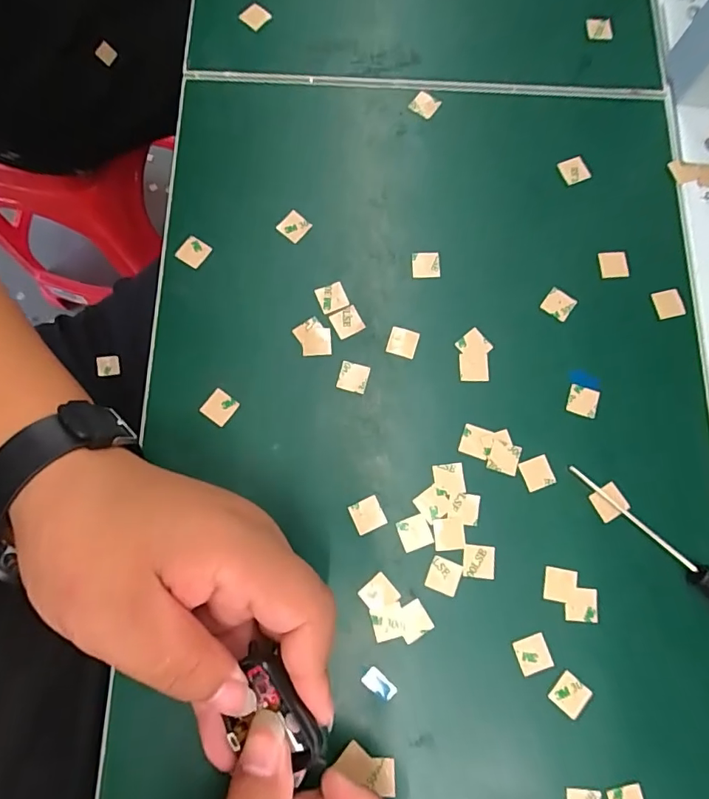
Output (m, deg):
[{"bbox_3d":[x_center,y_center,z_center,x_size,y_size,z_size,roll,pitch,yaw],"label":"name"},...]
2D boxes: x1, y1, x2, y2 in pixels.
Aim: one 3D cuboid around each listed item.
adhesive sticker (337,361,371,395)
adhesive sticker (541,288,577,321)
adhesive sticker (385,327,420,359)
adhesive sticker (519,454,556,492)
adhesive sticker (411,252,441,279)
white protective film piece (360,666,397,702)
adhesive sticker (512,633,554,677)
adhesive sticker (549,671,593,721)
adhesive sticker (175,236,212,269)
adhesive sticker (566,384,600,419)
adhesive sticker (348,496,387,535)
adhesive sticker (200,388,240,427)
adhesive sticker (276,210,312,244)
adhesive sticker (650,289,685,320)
[{"bbox_3d":[-0.001,-0.012,0.260,0.015,0.004,0.015,15,79,-2],"label":"adhesive sticker"},{"bbox_3d":[0.113,-0.053,0.271,0.016,0.004,0.015,34,79,6],"label":"adhesive sticker"},{"bbox_3d":[0.026,-0.031,0.265,0.015,0.004,0.015,15,86,-5],"label":"adhesive sticker"},{"bbox_3d":[0.094,0.038,0.251,0.015,0.004,0.015,-20,81,-5],"label":"adhesive sticker"},{"bbox_3d":[0.040,-0.075,0.275,0.016,0.004,0.015,-1,85,-2],"label":"adhesive sticker"},{"bbox_3d":[0.012,0.133,0.227,0.016,0.004,0.009,41,80,8],"label":"white protective film piece"},{"bbox_3d":[0.085,0.121,0.232,0.015,0.004,0.016,-19,77,-3],"label":"adhesive sticker"},{"bbox_3d":[0.101,0.137,0.226,0.016,0.004,0.016,40,79,8],"label":"adhesive sticker"},{"bbox_3d":[-0.090,-0.082,0.274,0.015,0.004,0.015,31,85,0],"label":"adhesive sticker"},{"bbox_3d":[0.122,0.001,0.260,0.016,0.004,0.016,18,81,2],"label":"adhesive sticker"},{"bbox_3d":[0.006,0.058,0.244,0.015,0.004,0.015,-23,80,-9],"label":"adhesive sticker"},{"bbox_3d":[-0.070,0.004,0.254,0.015,0.004,0.015,37,80,3],"label":"adhesive sticker"},{"bbox_3d":[-0.034,-0.098,0.278,0.015,0.004,0.016,41,83,-1],"label":"adhesive sticker"},{"bbox_3d":[0.176,-0.053,0.273,0.016,0.004,0.015,-15,83,-1],"label":"adhesive sticker"}]

